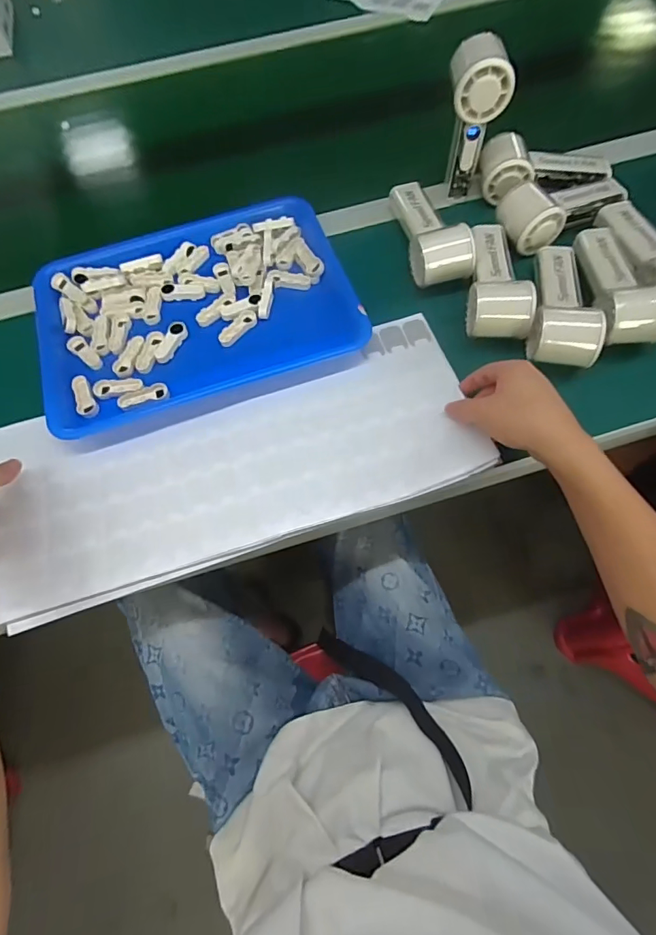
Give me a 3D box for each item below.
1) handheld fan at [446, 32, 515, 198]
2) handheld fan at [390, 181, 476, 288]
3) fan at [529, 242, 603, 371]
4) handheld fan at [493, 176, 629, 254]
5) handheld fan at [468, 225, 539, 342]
[{"bbox_3d":[0.157,-0.386,0.523,0.056,0.146,0.064,-4,66,1],"label":"handheld fan"},{"bbox_3d":[0.114,-0.273,0.529,0.059,0.050,0.154,-15,66,-3],"label":"handheld fan"},{"bbox_3d":[0.242,-0.179,0.473,0.058,0.047,0.163,9,67,7],"label":"fan"},{"bbox_3d":[0.276,-0.306,0.532,0.153,0.046,0.066,-23,67,-7],"label":"handheld fan"},{"bbox_3d":[0.181,-0.206,0.496,0.058,0.051,0.149,5,66,5],"label":"handheld fan"}]

